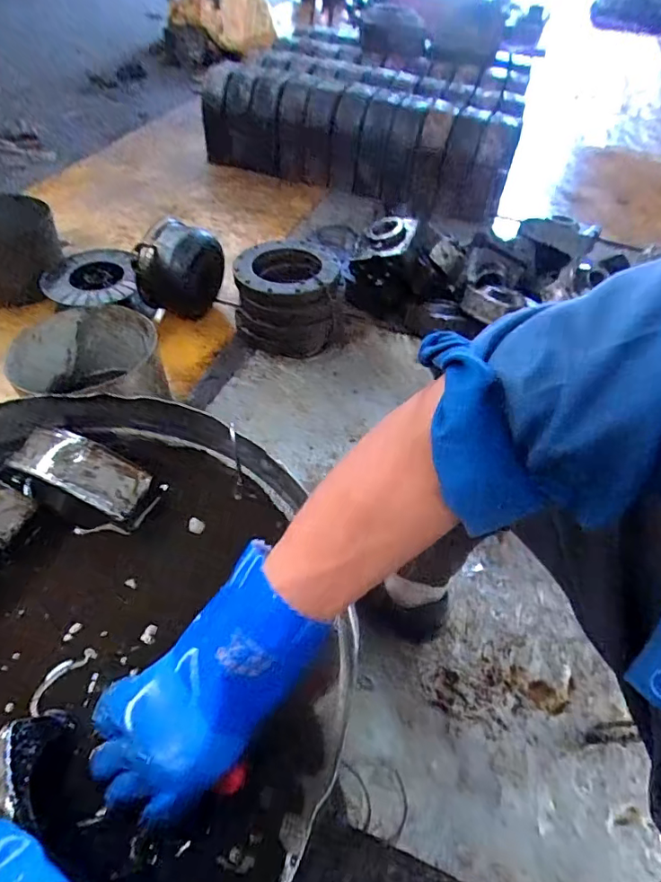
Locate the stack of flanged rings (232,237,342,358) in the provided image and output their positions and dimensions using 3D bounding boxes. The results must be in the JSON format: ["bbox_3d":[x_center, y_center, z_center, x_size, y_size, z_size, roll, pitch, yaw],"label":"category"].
[{"bbox_3d":[-0.103,-0.356,1.299,0.255,0.177,0.276,2,49,-2],"label":"stack of flanged rings"}]

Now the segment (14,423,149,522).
[{"bbox_3d":[-0.272,0.030,0.559,0.144,0.035,0.057,20,50,12],"label":"segment"}]

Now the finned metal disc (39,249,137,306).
[{"bbox_3d":[-0.620,-0.426,1.325,0.226,0.040,0.255,-18,49,-17],"label":"finned metal disc"}]

